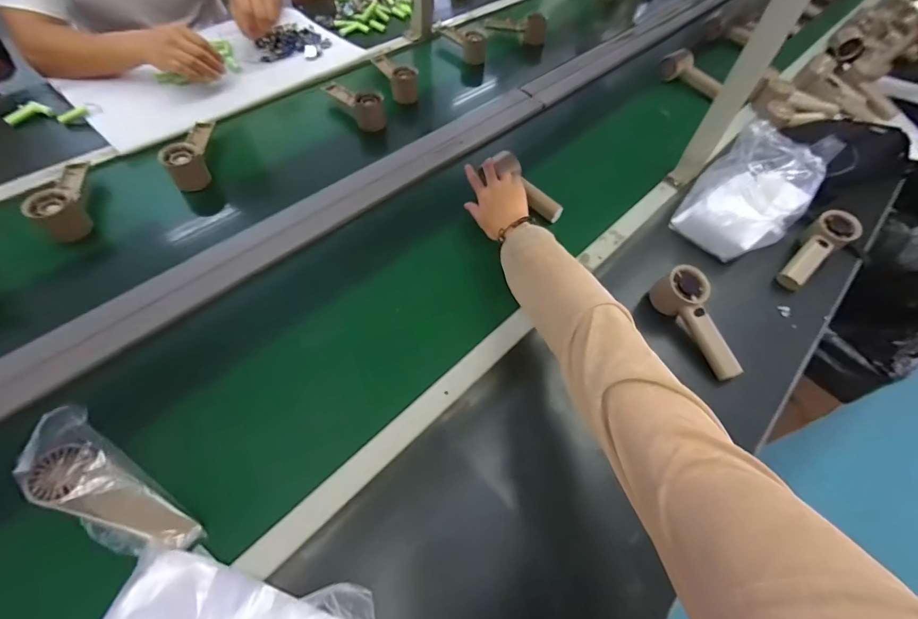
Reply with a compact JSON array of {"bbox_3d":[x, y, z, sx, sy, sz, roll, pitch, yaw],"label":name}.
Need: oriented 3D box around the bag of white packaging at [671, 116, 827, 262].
[{"bbox_3d":[0.516,-0.211,0.702,0.162,0.085,0.313,39,62,21],"label":"bag of white packaging"}]

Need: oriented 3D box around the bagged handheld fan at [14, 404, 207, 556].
[{"bbox_3d":[-0.337,0.181,0.391,0.180,0.044,0.069,41,61,-3],"label":"bagged handheld fan"}]

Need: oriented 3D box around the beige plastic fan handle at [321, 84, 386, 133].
[{"bbox_3d":[-0.211,-0.417,0.815,0.144,0.056,0.052,38,62,21],"label":"beige plastic fan handle"}]

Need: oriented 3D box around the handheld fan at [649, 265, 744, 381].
[{"bbox_3d":[0.335,0.020,0.566,0.047,0.061,0.160,-19,75,-15],"label":"handheld fan"}]

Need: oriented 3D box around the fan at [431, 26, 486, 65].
[{"bbox_3d":[0.001,-0.653,0.973,0.047,0.053,0.153,-31,63,-22],"label":"fan"}]

